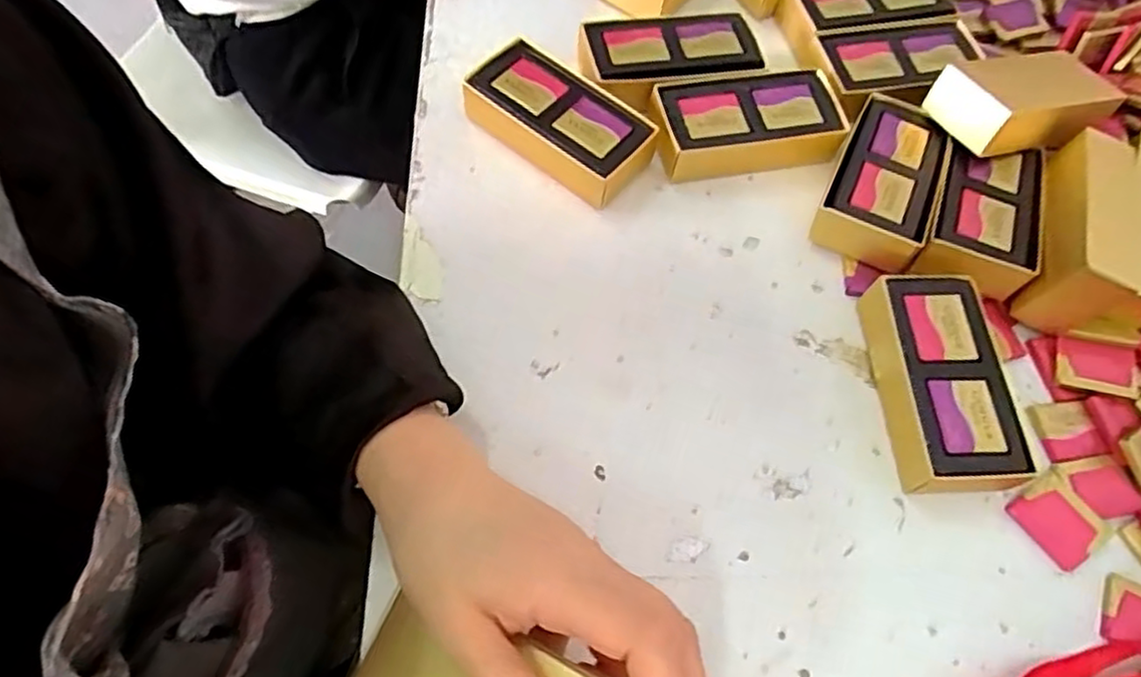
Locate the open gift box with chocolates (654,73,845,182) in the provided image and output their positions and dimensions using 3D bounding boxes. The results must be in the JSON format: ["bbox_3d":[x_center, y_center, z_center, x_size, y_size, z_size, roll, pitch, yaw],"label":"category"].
[{"bbox_3d":[0.111,-0.137,0.447,0.122,0.033,0.061,-8,64,-8],"label":"open gift box with chocolates"}]

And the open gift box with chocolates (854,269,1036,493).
[{"bbox_3d":[0.198,0.022,0.371,0.054,0.031,0.115,1,63,-4],"label":"open gift box with chocolates"}]

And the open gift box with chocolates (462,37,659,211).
[{"bbox_3d":[-0.007,-0.135,0.438,0.120,0.034,0.062,36,66,13],"label":"open gift box with chocolates"}]

